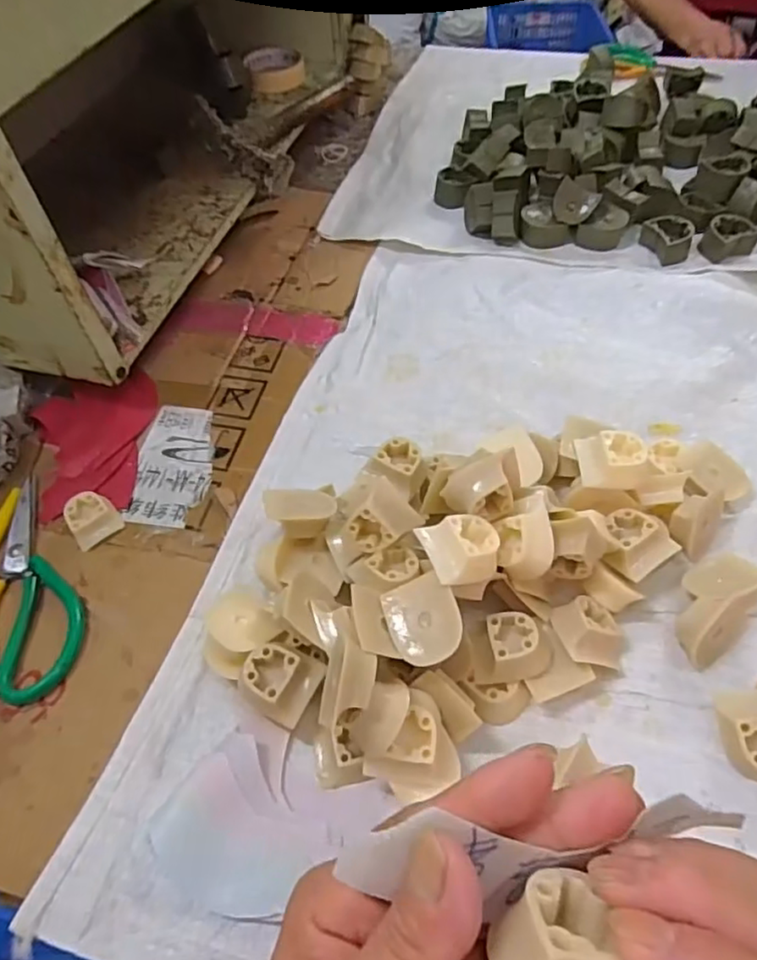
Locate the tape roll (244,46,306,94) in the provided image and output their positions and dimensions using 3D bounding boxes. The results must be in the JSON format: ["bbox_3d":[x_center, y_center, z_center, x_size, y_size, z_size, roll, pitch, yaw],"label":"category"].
[{"bbox_3d":[-0.138,-0.555,0.841,0.074,0.024,0.088,-15,53,-9],"label":"tape roll"}]

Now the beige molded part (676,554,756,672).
[{"bbox_3d":[0.218,0.080,0.404,0.044,0.035,0.082,30,62,24],"label":"beige molded part"}]

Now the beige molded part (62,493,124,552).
[{"bbox_3d":[-0.226,0.028,0.492,0.037,0.016,0.041,-31,57,-17],"label":"beige molded part"}]

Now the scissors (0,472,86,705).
[{"bbox_3d":[-0.270,0.075,0.461,0.103,0.013,0.186,-12,54,-4],"label":"scissors"}]

